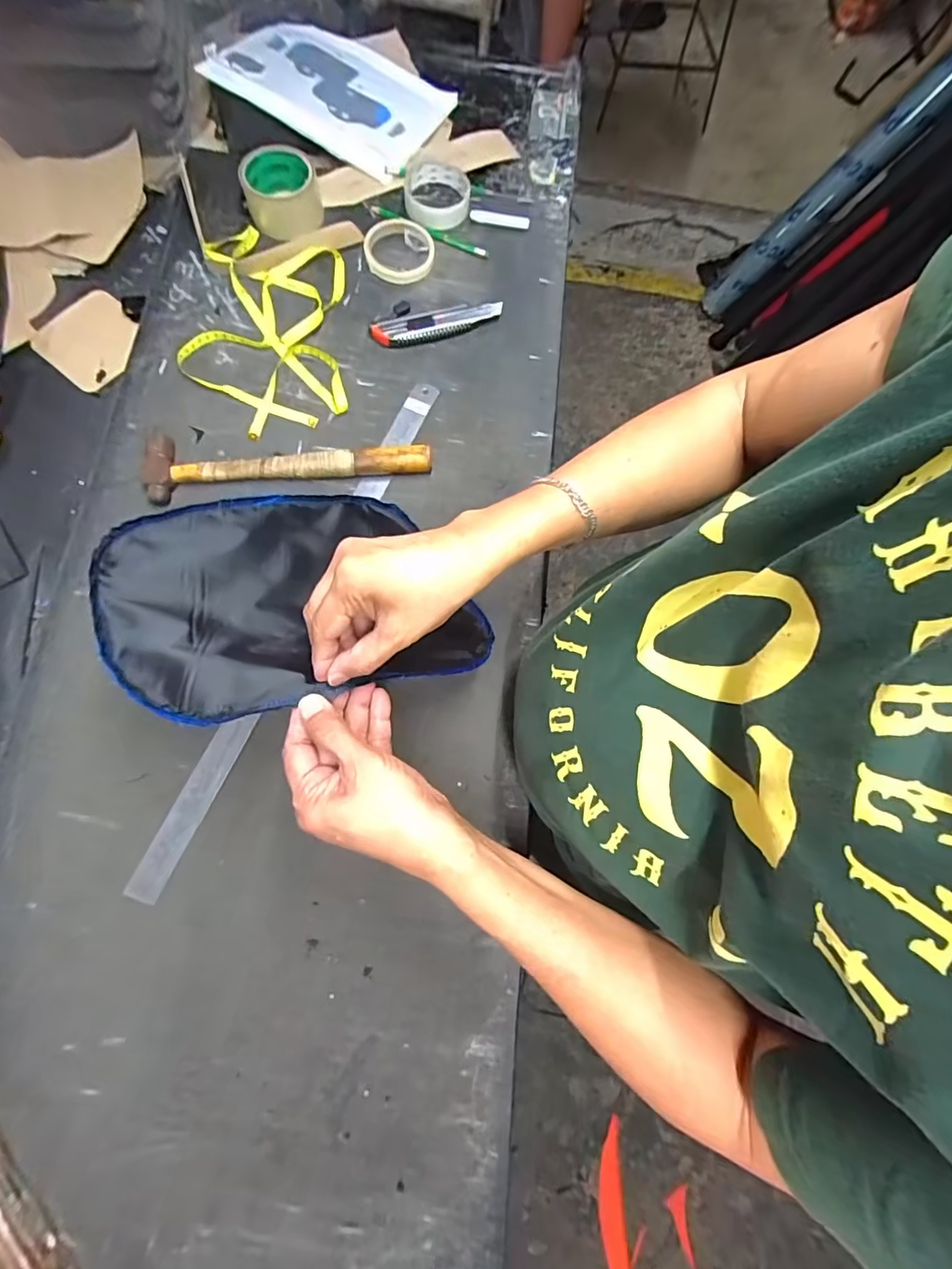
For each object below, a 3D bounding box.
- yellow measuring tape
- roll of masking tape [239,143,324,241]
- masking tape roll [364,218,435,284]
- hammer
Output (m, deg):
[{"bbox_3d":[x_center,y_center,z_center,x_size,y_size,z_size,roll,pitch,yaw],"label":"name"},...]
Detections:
[{"bbox_3d":[-0.253,-0.369,0.591,0.185,0.019,0.278,-5,76,-3],"label":"yellow measuring tape"},{"bbox_3d":[-0.240,-0.547,0.612,0.088,0.049,0.086,0,76,-2],"label":"roll of masking tape"},{"bbox_3d":[-0.097,-0.491,0.627,0.088,0.015,0.095,0,76,-2],"label":"masking tape roll"},{"bbox_3d":[-0.203,-0.189,0.544,0.301,0.028,0.066,-5,76,-3],"label":"hammer"}]

